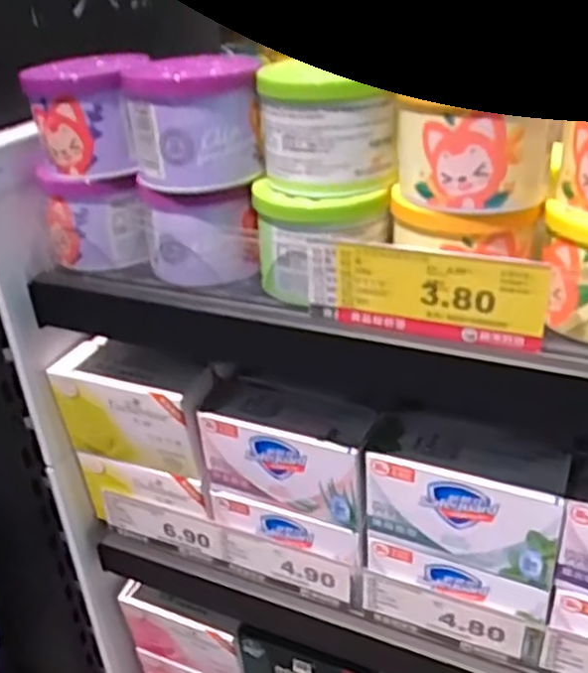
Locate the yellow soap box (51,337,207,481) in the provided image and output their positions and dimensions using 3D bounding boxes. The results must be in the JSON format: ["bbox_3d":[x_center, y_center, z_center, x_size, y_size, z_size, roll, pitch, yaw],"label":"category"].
[{"bbox_3d":[-0.097,0.043,0.433,0.094,0.071,0.041,9,32,21],"label":"yellow soap box"}]

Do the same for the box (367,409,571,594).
[{"bbox_3d":[0.091,0.084,0.368,0.097,0.060,0.043,10,33,23],"label":"box"}]

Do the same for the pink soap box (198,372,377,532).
[{"bbox_3d":[-0.001,0.066,0.407,0.098,0.061,0.045,10,32,23],"label":"pink soap box"}]

